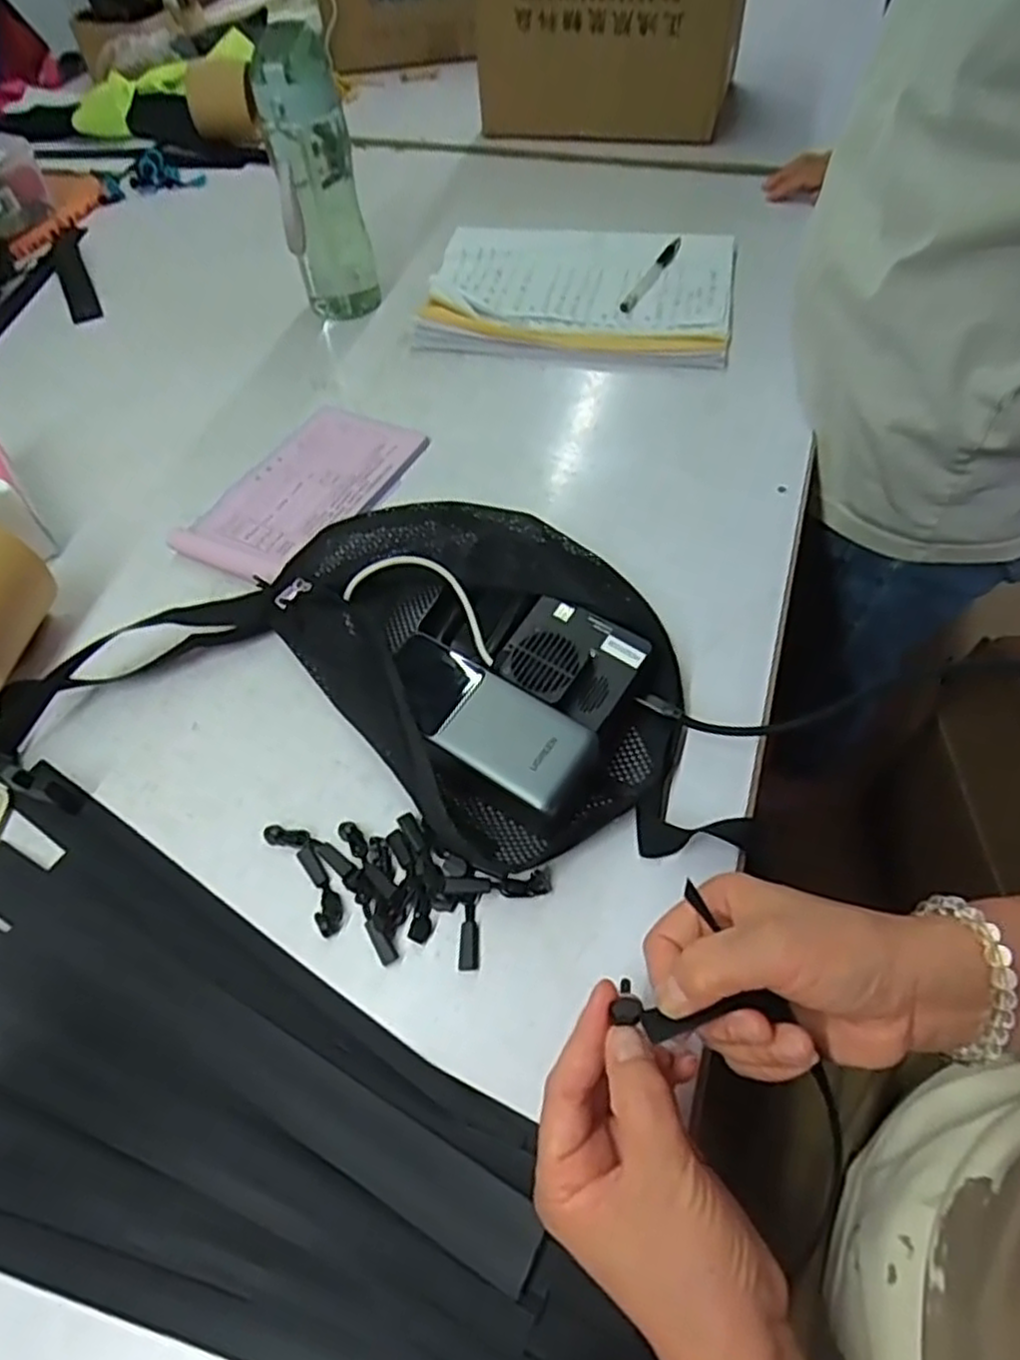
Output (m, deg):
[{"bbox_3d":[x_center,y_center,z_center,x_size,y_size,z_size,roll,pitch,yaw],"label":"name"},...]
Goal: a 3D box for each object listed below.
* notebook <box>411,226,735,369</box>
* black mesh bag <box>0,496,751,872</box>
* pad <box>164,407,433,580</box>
[{"bbox_3d":[0.069,-0.384,0.720,0.288,0.024,0.202,7,57,8],"label":"notebook"},{"bbox_3d":[-0.088,-0.023,0.458,0.403,0.053,0.243,7,57,8],"label":"black mesh bag"},{"bbox_3d":[-0.160,-0.149,0.575,0.109,0.010,0.188,23,60,18],"label":"pad"}]

